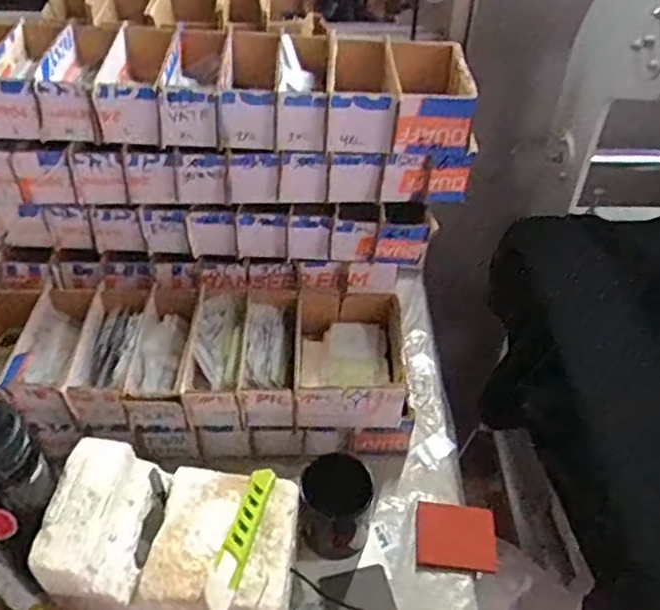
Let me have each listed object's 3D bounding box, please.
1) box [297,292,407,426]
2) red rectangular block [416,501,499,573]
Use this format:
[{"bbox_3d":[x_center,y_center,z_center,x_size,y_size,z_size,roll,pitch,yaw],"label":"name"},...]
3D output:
[{"bbox_3d":[0.025,0.066,0.793,0.116,0.074,0.153,1,44,0],"label":"box"},{"bbox_3d":[0.147,0.268,0.754,0.089,0.009,0.075,6,44,3],"label":"red rectangular block"}]

